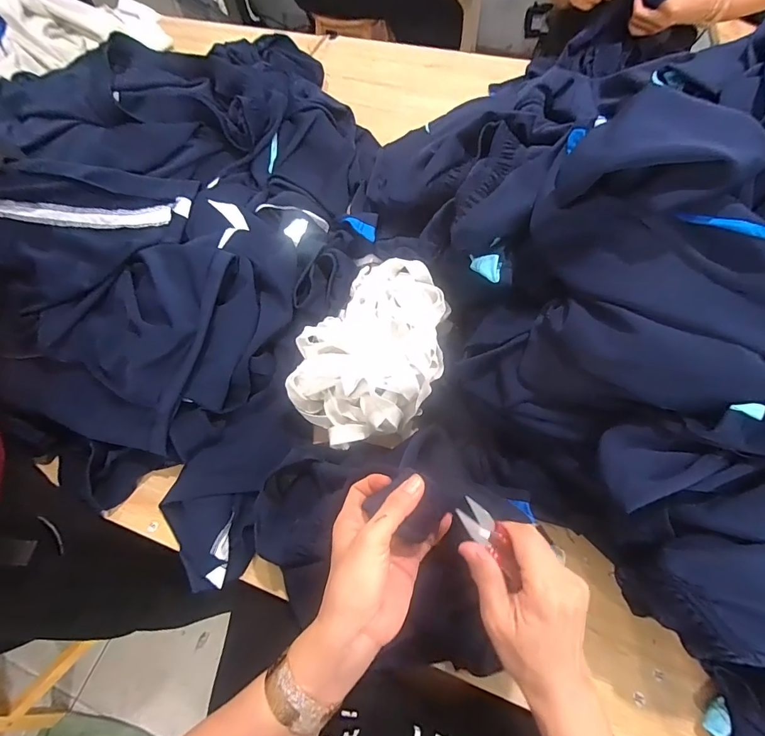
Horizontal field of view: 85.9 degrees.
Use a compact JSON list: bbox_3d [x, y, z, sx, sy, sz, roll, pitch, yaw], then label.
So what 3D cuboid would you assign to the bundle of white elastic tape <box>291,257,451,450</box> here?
[{"bbox_3d":[-0.012,-0.025,0.512,0.172,0.091,0.237,16,64,12],"label":"bundle of white elastic tape"}]

